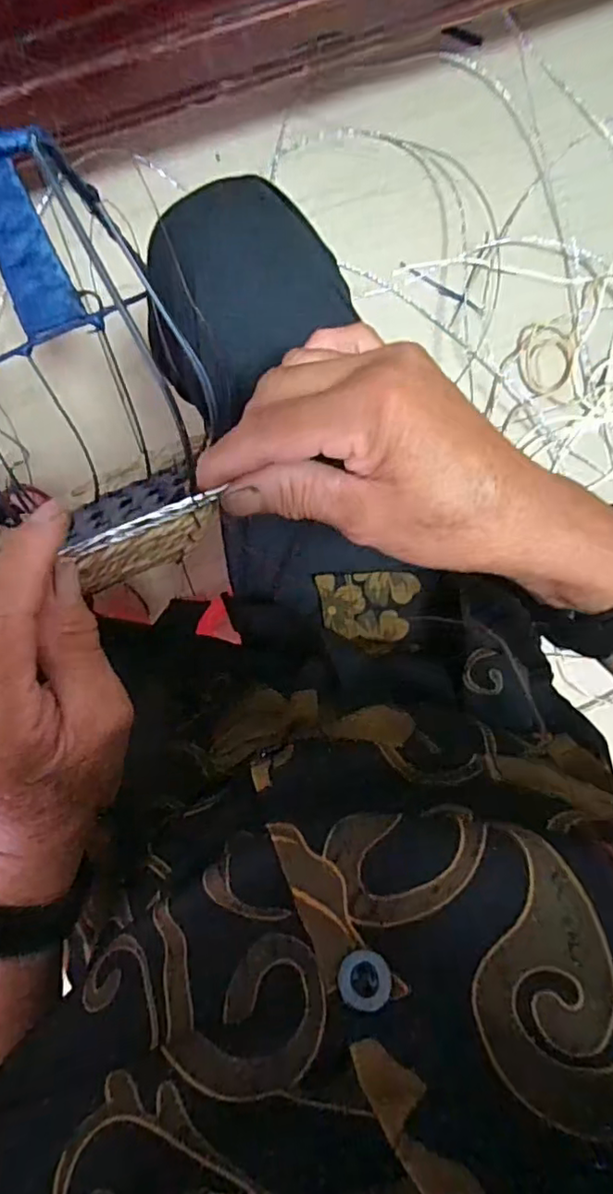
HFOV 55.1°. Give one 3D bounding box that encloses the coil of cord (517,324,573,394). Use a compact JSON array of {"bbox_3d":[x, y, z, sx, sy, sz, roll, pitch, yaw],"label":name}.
[{"bbox_3d":[0.315,-0.315,0.774,0.075,0.006,0.087,-5,100,-3],"label":"coil of cord"}]

